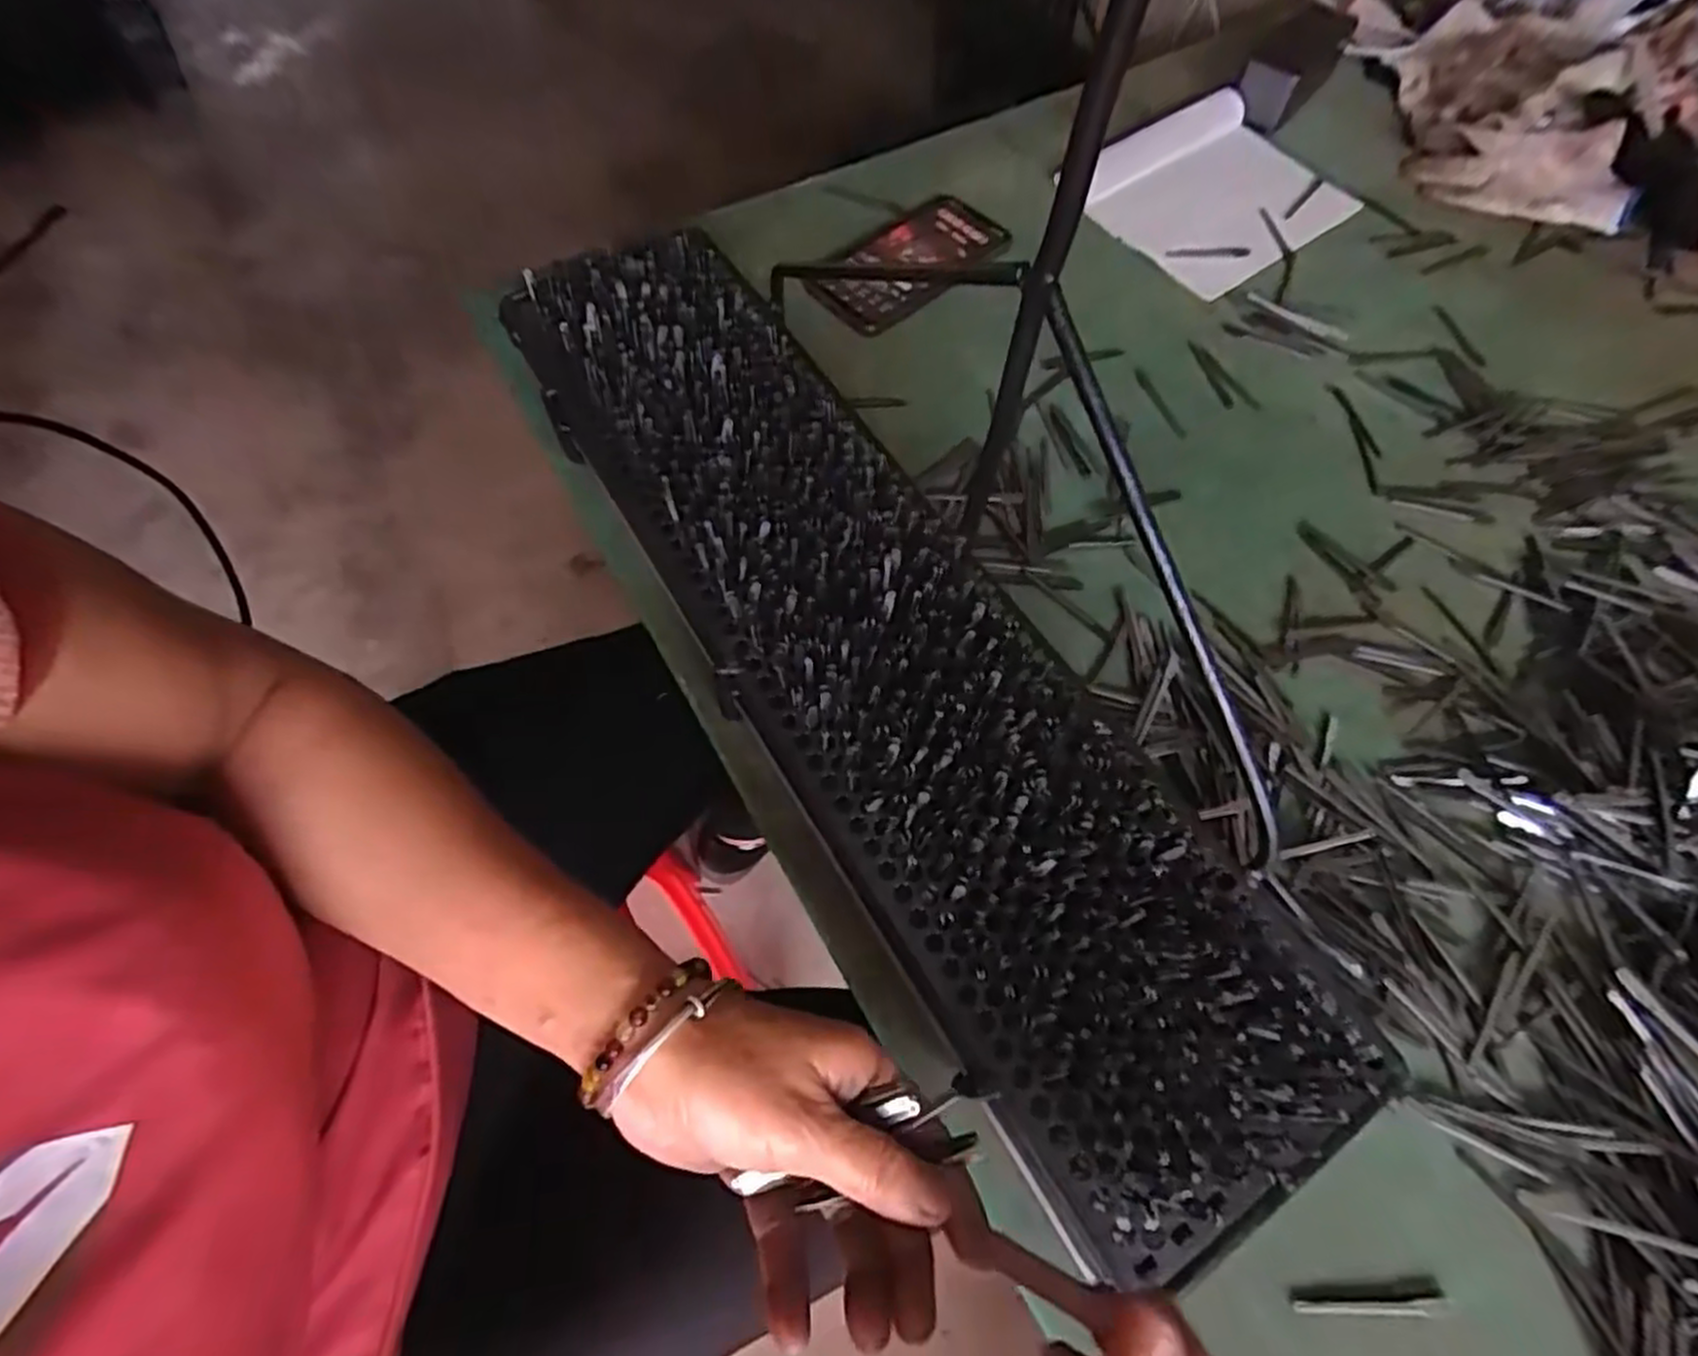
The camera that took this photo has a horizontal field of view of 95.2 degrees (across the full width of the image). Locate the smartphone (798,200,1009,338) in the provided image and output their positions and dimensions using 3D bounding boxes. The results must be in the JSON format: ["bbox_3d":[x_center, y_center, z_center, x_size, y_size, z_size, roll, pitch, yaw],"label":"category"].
[{"bbox_3d":[0.050,-0.316,0.590,0.158,0.012,0.071,-39,79,-14],"label":"smartphone"}]

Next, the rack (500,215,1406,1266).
[{"bbox_3d":[0.004,-0.030,0.387,0.148,0.043,0.573,-29,68,-14],"label":"rack"}]

